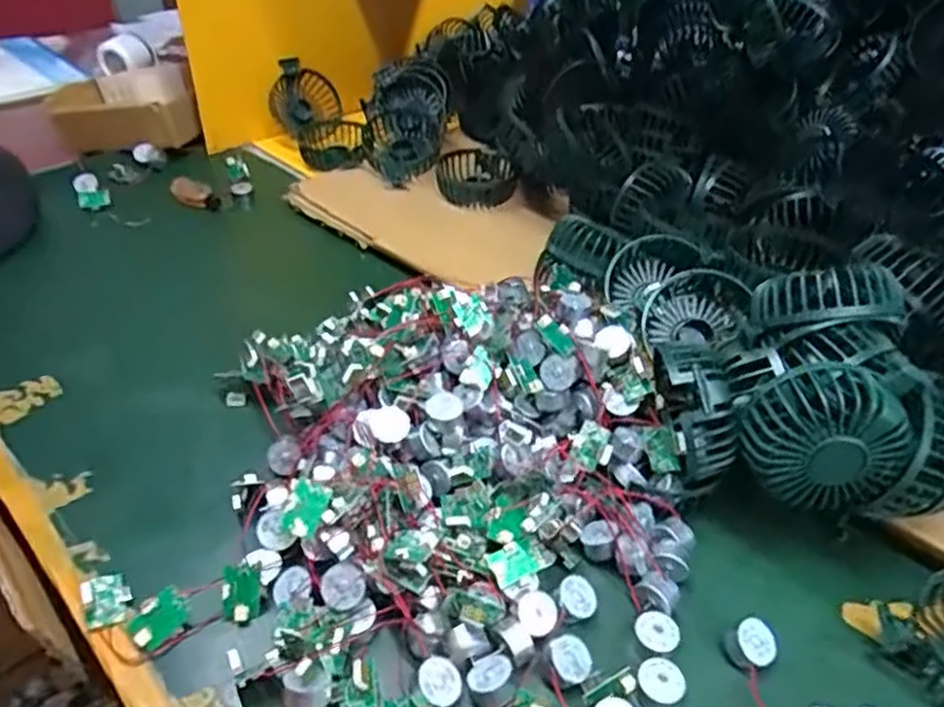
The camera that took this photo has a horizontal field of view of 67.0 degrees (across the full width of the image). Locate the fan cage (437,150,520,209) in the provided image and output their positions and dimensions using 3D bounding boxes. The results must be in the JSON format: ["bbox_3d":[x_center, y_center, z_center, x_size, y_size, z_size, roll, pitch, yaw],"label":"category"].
[{"bbox_3d":[0.004,-0.192,0.784,0.081,0.035,0.072,-5,39,-7],"label":"fan cage"}]

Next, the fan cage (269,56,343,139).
[{"bbox_3d":[-0.210,-0.319,0.899,0.080,0.085,0.045,-4,39,-6],"label":"fan cage"}]

